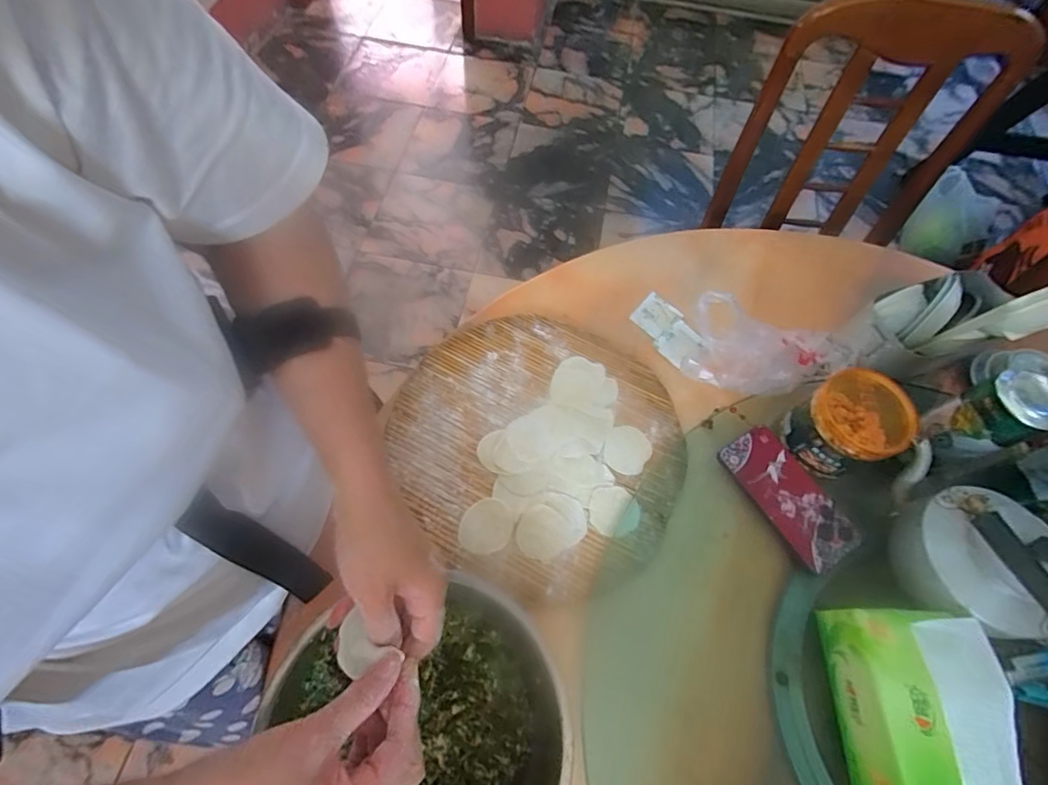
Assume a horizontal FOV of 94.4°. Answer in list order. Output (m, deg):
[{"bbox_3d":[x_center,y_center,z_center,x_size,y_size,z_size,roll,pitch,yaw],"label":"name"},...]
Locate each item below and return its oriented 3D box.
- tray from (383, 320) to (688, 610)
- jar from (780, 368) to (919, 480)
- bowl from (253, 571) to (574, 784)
[{"bbox_3d":[0.016,0.060,0.595,0.339,0.022,0.335,1,63,-3],"label":"tray"},{"bbox_3d":[0.367,0.038,0.556,0.101,0.087,0.095,1,63,-3],"label":"jar"},{"bbox_3d":[-0.080,0.300,0.419,0.226,0.093,0.225,1,63,-3],"label":"bowl"}]

